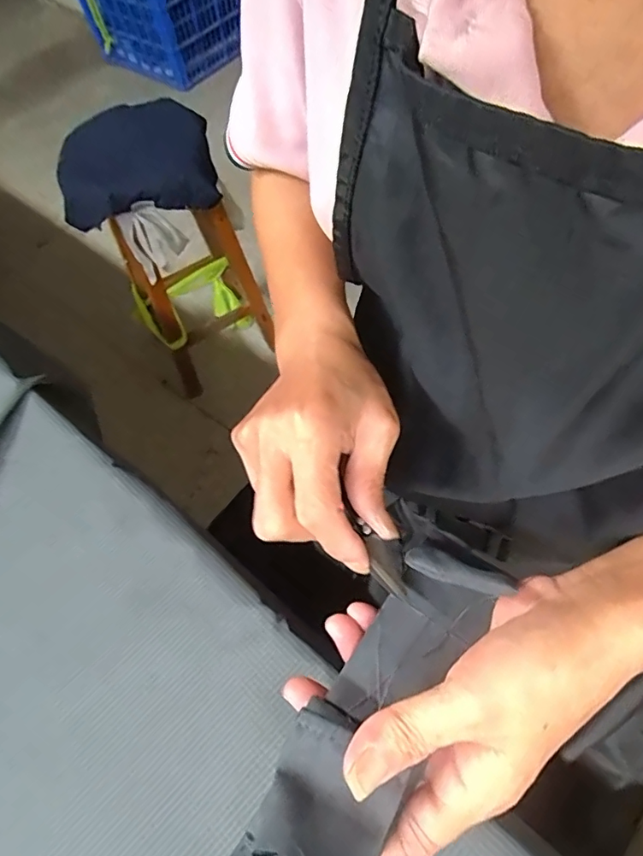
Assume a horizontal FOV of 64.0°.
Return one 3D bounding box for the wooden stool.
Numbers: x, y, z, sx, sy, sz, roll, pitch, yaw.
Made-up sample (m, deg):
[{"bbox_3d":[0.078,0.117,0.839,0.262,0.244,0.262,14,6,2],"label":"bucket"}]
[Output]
[{"bbox_3d":[-0.320,-0.392,1.172,0.291,0.579,0.289,-20,60,-4],"label":"wooden stool"}]

